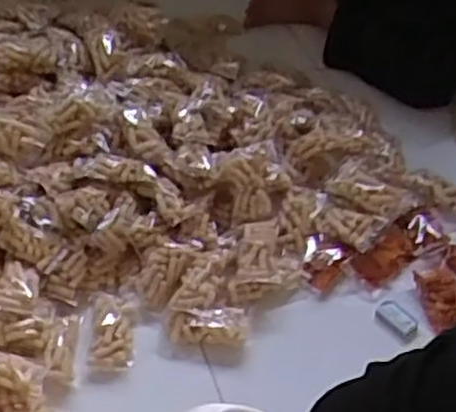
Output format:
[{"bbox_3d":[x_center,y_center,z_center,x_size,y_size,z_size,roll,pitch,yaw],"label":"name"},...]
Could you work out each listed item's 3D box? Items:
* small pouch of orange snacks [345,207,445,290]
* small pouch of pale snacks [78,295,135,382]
[{"bbox_3d":[0.250,0.058,1.088,0.180,0.030,0.058,-33,53,-31],"label":"small pouch of orange snacks"},{"bbox_3d":[-0.155,0.163,0.965,0.068,0.020,0.121,-1,43,-4],"label":"small pouch of pale snacks"}]

